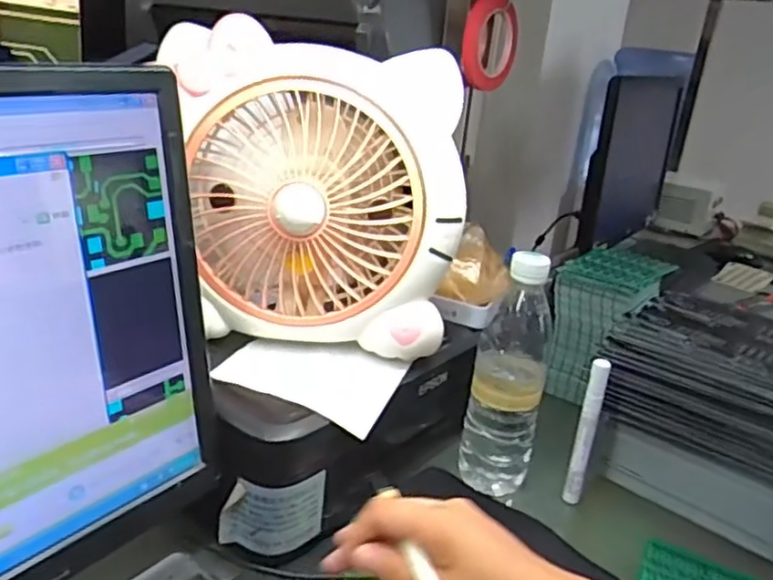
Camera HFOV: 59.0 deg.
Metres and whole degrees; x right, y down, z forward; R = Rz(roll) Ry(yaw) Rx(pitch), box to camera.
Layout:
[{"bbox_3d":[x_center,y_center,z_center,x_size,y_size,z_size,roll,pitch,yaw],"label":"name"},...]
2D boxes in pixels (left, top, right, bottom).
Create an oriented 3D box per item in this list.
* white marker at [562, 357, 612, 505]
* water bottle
[{"bbox_3d":[0.178,0.129,0.612,0.018,0.142,0.019,14,22,19],"label":"white marker"},{"bbox_3d":[0.112,0.078,0.622,0.064,0.232,0.074,12,22,14],"label":"water bottle"}]

